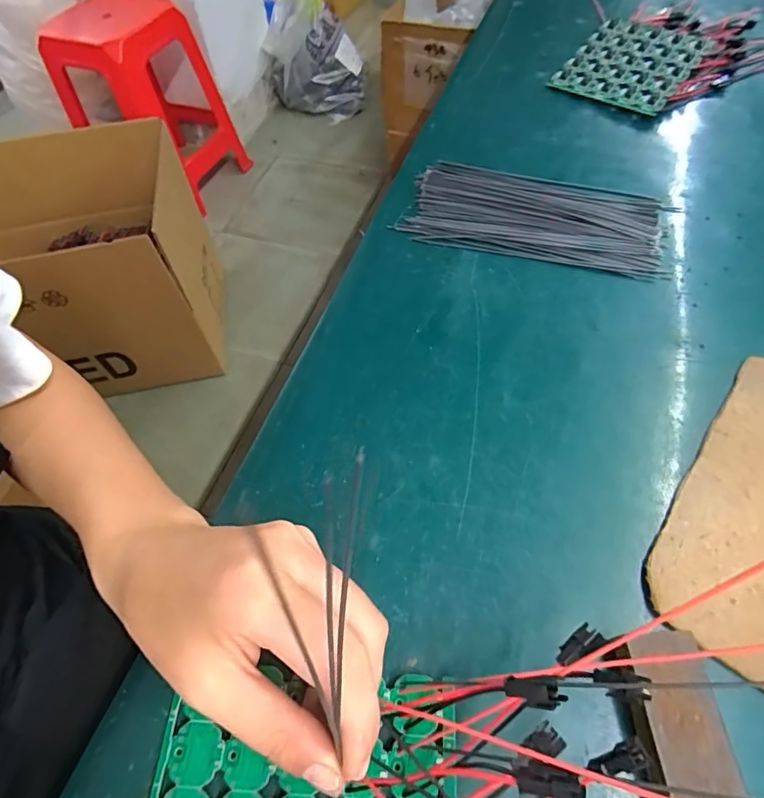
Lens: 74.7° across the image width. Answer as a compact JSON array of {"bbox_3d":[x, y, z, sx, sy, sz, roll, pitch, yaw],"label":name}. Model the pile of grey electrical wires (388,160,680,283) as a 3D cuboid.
[{"bbox_3d":[0.114,-0.139,0.375,0.185,0.008,0.089,14,59,11],"label":"pile of grey electrical wires"}]

